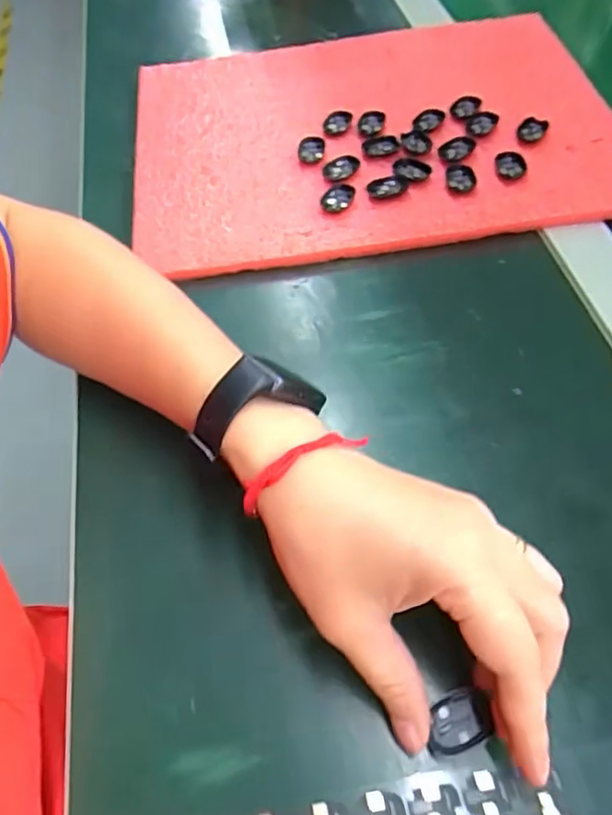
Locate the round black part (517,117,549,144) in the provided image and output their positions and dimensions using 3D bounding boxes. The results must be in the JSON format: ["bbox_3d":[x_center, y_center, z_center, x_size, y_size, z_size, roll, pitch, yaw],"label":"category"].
[{"bbox_3d":[0.161,-0.198,0.421,0.018,0.007,0.022,20,62,17],"label":"round black part"}]

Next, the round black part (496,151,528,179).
[{"bbox_3d":[0.140,-0.165,0.401,0.019,0.006,0.023,-5,56,0],"label":"round black part"}]

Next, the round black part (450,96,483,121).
[{"bbox_3d":[0.118,-0.223,0.439,0.017,0.004,0.027,34,66,23],"label":"round black part"}]

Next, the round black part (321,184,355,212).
[{"bbox_3d":[0.021,-0.140,0.394,0.021,0.004,0.025,13,57,11],"label":"round black part"}]

